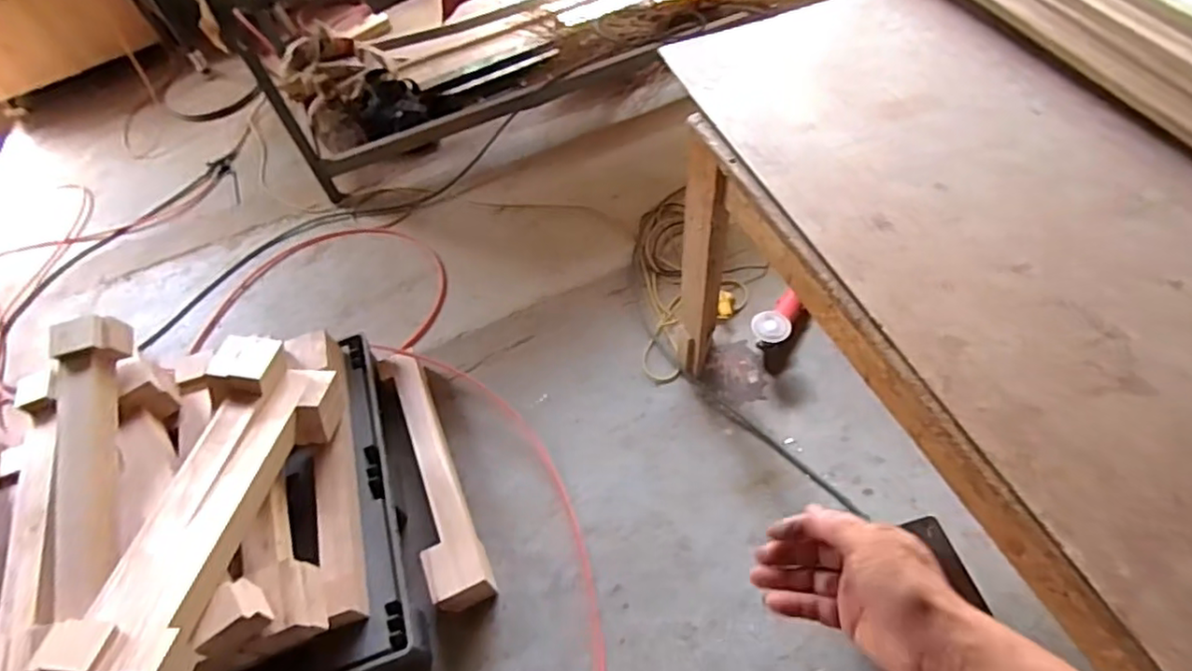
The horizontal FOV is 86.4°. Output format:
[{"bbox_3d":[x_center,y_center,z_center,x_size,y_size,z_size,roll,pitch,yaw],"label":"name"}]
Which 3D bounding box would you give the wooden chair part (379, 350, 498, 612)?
[{"bbox_3d":[-0.384,0.303,1.487,0.117,0.096,0.646,-21,56,-7],"label":"wooden chair part"}]

